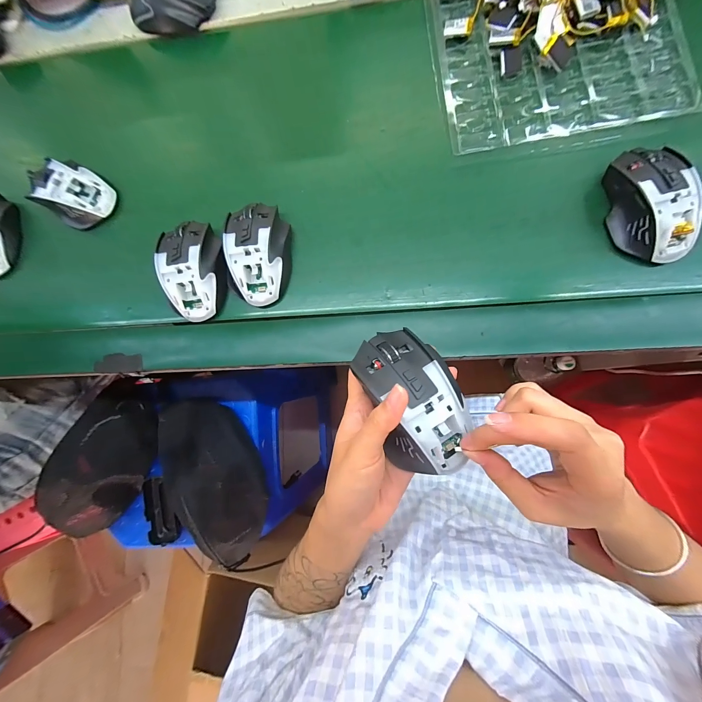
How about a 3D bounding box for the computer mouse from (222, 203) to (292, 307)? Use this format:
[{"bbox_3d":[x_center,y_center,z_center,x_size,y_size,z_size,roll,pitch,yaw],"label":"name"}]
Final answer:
[{"bbox_3d":[-0.105,-0.110,0.331,0.070,0.037,0.112,0,82,7],"label":"computer mouse"}]

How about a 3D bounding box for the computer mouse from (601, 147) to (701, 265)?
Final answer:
[{"bbox_3d":[0.292,-0.144,0.288,0.060,0.038,0.111,-12,82,5],"label":"computer mouse"}]

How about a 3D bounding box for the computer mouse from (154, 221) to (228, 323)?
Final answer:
[{"bbox_3d":[-0.177,-0.094,0.336,0.067,0.035,0.110,-19,81,4],"label":"computer mouse"}]

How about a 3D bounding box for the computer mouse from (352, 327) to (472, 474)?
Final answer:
[{"bbox_3d":[0.047,0.037,0.218,0.064,0.032,0.110,-24,81,3],"label":"computer mouse"}]

